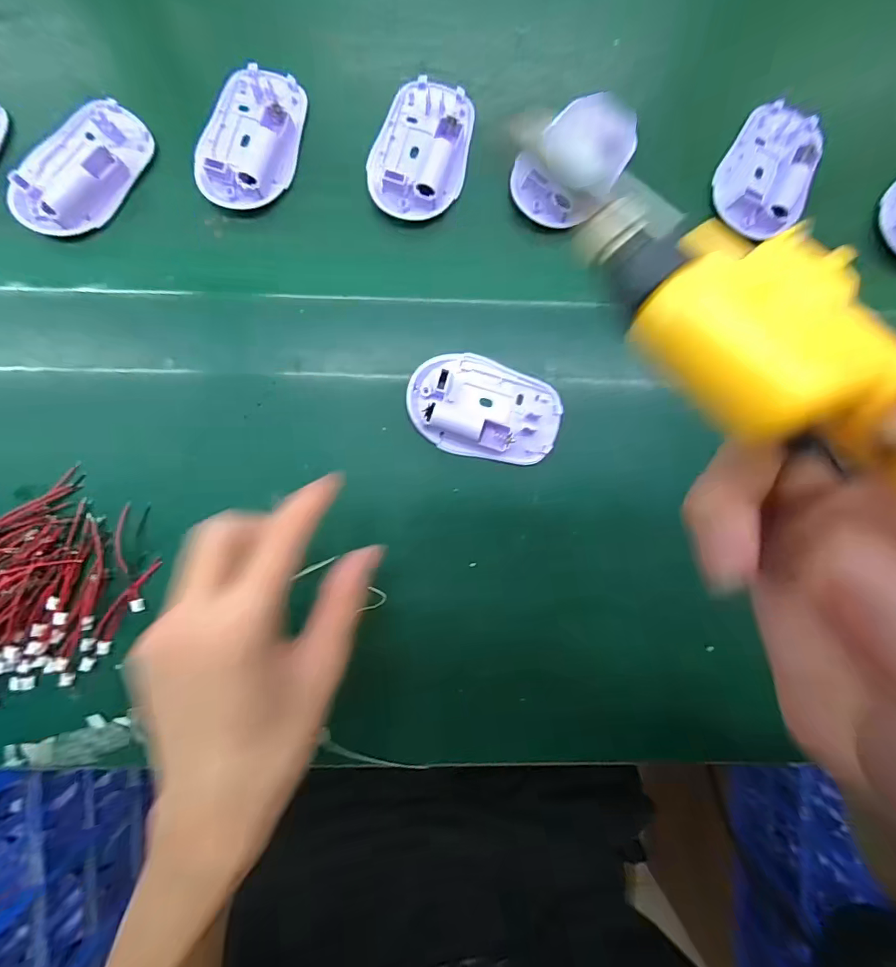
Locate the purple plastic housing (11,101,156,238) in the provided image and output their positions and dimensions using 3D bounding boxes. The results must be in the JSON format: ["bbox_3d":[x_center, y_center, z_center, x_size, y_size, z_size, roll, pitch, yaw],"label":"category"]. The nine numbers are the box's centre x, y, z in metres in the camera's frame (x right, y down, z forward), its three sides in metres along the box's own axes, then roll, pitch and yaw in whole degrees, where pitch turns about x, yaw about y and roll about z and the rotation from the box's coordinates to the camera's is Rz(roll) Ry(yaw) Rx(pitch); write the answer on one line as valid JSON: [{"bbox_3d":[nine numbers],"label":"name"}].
[{"bbox_3d":[-0.238,-0.203,0.290,0.062,0.017,0.094,30,88,-1],"label":"purple plastic housing"}]

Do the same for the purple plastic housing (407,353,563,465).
[{"bbox_3d":[0.023,-0.047,0.292,0.095,0.014,0.060,15,88,-1],"label":"purple plastic housing"}]

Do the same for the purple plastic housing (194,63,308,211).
[{"bbox_3d":[-0.128,-0.224,0.294,0.059,0.018,0.089,15,88,-1],"label":"purple plastic housing"}]

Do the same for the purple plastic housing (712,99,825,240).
[{"bbox_3d":[0.218,-0.213,0.307,0.056,0.017,0.089,24,88,-1],"label":"purple plastic housing"}]

